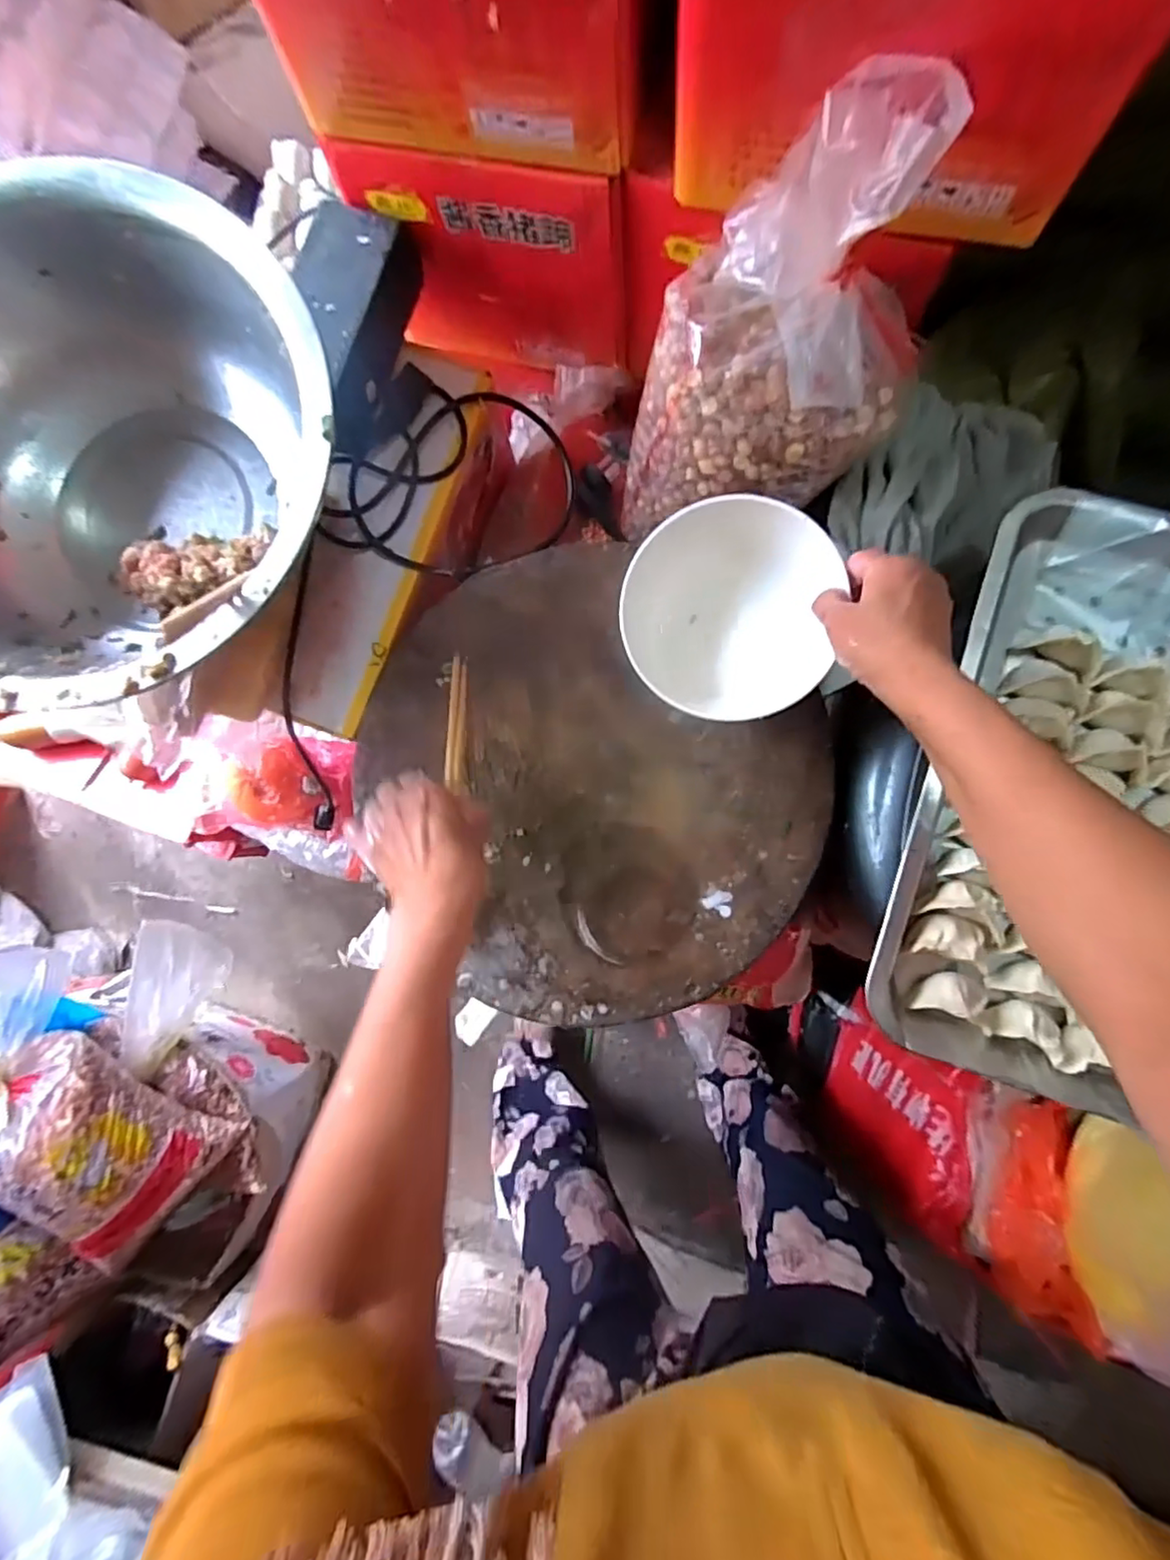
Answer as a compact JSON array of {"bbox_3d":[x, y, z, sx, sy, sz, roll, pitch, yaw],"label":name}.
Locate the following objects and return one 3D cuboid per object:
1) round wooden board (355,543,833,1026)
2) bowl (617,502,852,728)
[{"bbox_3d":[-0.010,0.010,0.492,0.385,0.035,0.344,39,90,5],"label":"round wooden board"},{"bbox_3d":[0.099,-0.118,0.451,0.139,0.071,0.147,0,86,4],"label":"bowl"}]

